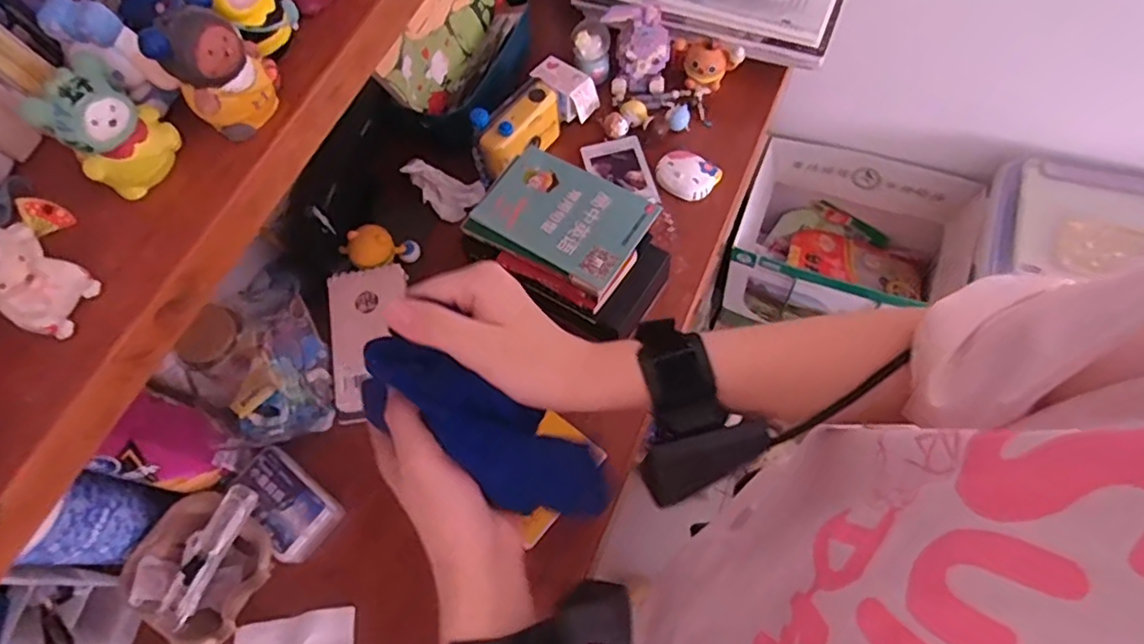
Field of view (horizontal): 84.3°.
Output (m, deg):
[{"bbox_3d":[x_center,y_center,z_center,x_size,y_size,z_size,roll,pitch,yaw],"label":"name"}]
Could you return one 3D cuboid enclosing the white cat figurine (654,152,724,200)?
[{"bbox_3d":[0.124,-0.159,0.682,0.063,0.017,0.048,31,71,16],"label":"white cat figurine"}]

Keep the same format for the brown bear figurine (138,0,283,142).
[{"bbox_3d":[-0.153,-0.110,0.274,0.038,0.050,0.030,-43,70,-14],"label":"brown bear figurine"}]

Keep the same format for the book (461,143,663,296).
[{"bbox_3d":[-0.009,-0.097,0.568,0.147,0.017,0.105,27,71,15],"label":"book"}]

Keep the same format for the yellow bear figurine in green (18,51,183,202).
[{"bbox_3d":[-0.192,-0.080,0.265,0.025,0.048,0.039,22,69,13],"label":"yellow bear figurine in green"}]

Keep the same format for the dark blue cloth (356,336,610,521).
[{"bbox_3d":[-0.040,0.067,0.348,0.164,0.032,0.050,39,69,-27],"label":"dark blue cloth"}]

